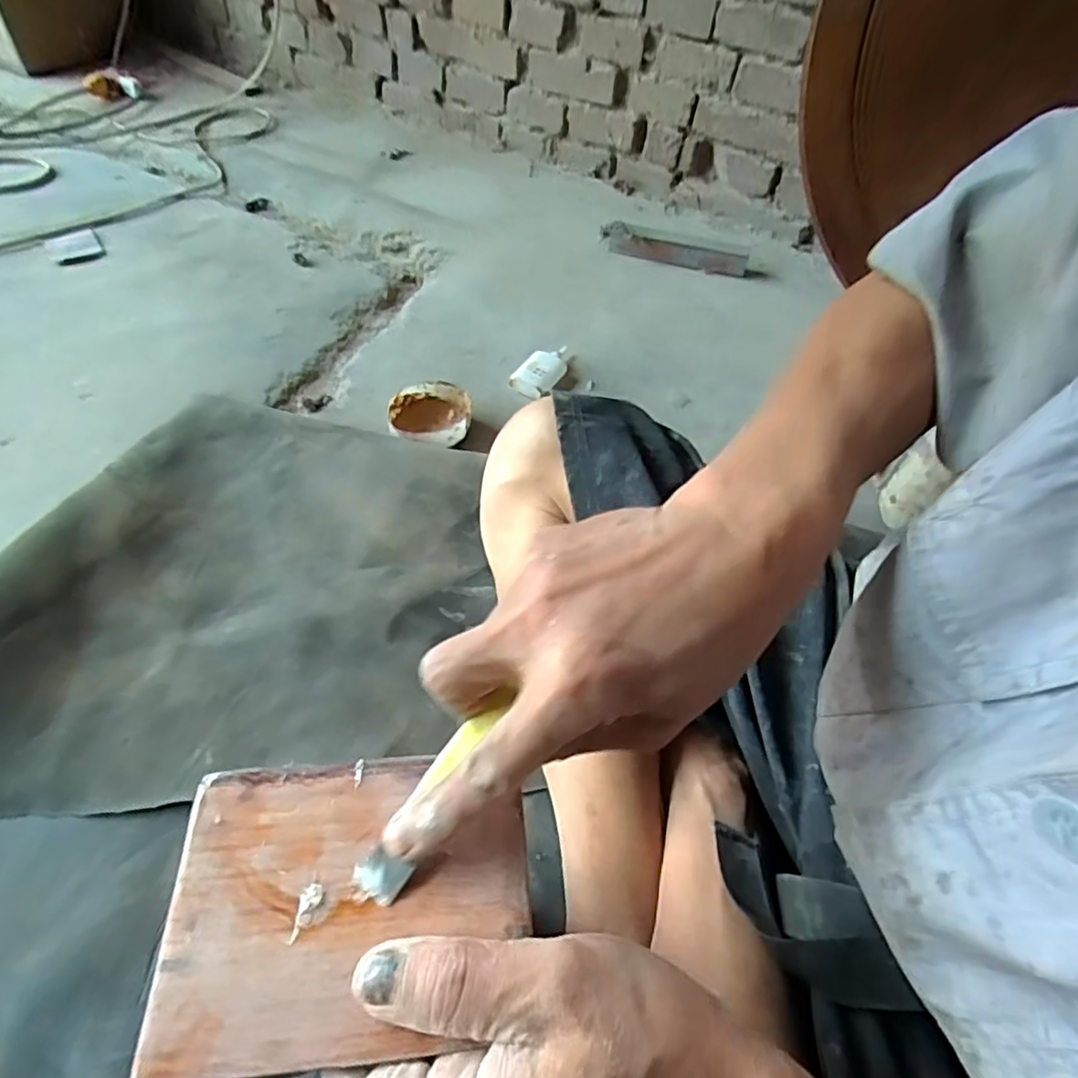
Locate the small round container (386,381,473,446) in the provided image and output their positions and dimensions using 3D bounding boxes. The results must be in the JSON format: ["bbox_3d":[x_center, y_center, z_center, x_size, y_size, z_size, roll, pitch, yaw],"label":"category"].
[{"bbox_3d":[-0.131,-0.141,0.750,0.095,0.043,0.106,-2,52,-7],"label":"small round container"}]

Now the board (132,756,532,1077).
[{"bbox_3d":[-0.065,0.125,0.220,0.120,0.006,0.092,-2,52,-7],"label":"board"}]

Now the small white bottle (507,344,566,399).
[{"bbox_3d":[0.007,-0.228,0.838,0.052,0.029,0.097,26,53,14],"label":"small white bottle"}]

